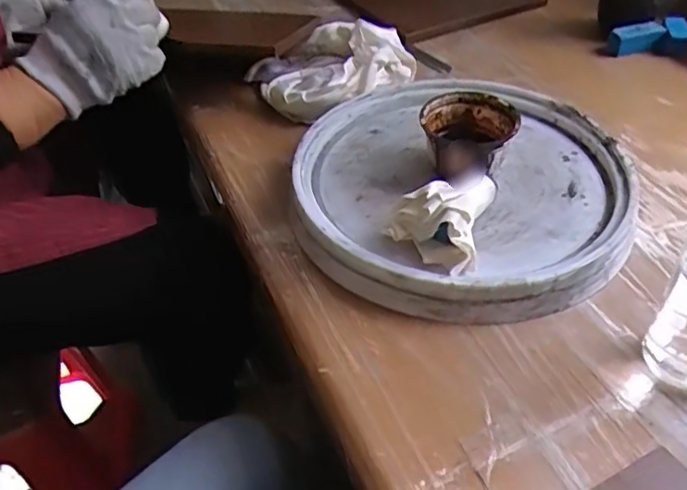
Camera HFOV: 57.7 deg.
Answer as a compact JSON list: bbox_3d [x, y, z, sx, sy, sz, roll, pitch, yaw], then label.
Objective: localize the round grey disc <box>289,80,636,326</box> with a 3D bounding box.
[{"bbox_3d":[0.100,-0.059,0.545,0.277,0.046,0.280,0,45,0],"label":"round grey disc"}]

